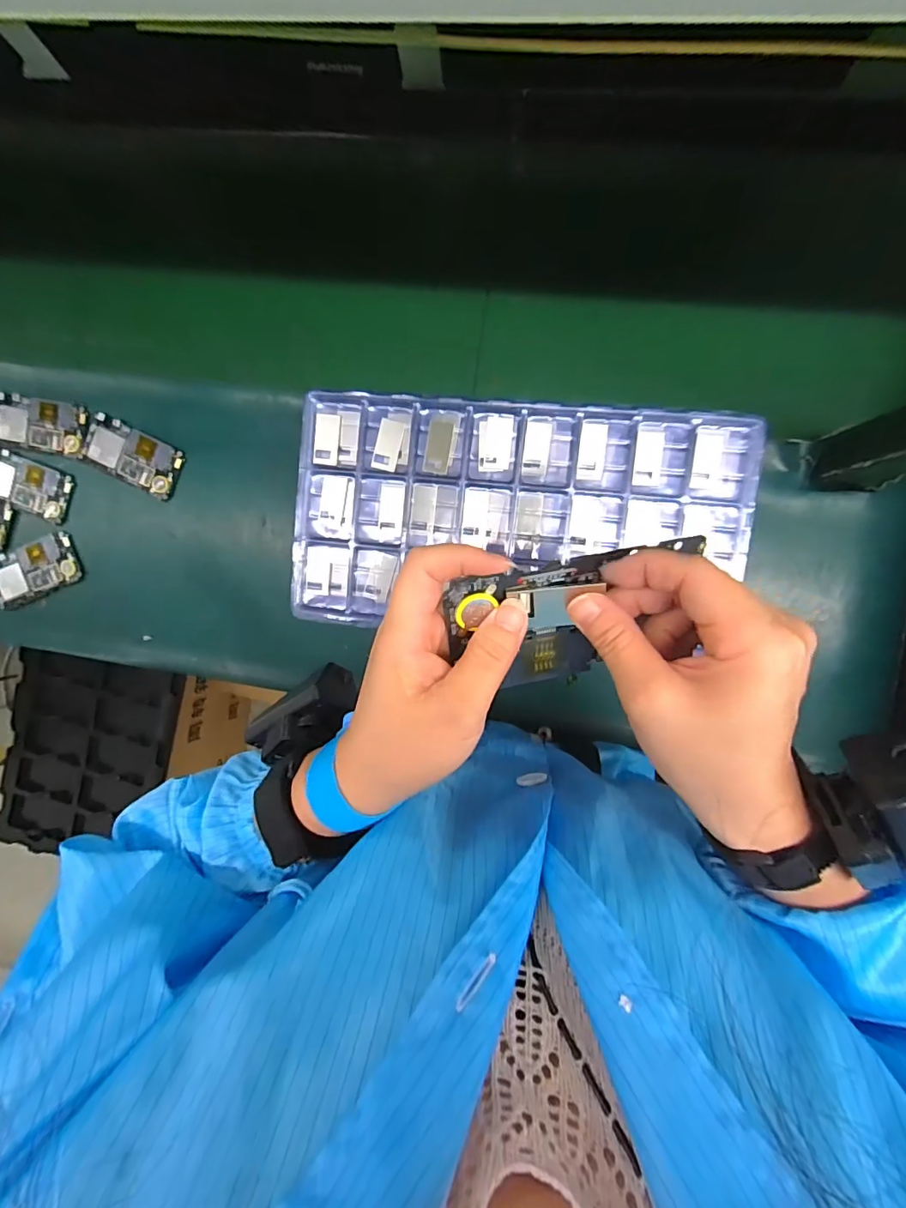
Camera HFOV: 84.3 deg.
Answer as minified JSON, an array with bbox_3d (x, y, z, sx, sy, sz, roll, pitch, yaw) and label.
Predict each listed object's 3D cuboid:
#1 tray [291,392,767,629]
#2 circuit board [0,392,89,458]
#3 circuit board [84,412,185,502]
[{"bbox_3d":[0.054,-0.077,0.441,0.389,0.025,0.193,4,93,6],"label":"tray"},{"bbox_3d":[-0.502,-0.218,0.603,0.114,0.009,0.059,12,94,6],"label":"circuit board"},{"bbox_3d":[-0.386,-0.178,0.603,0.116,0.011,0.063,28,95,5],"label":"circuit board"}]

